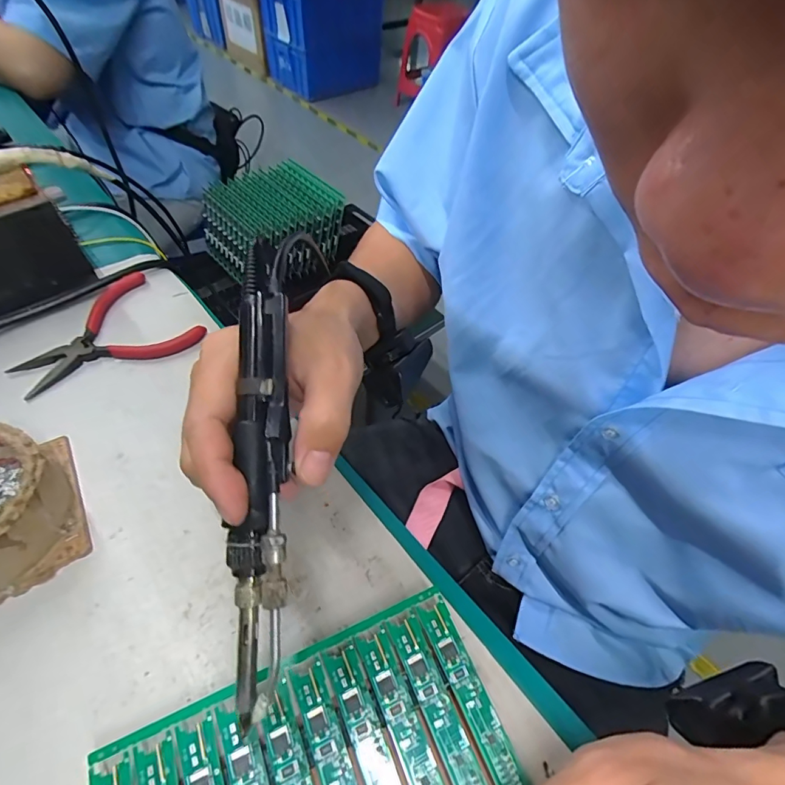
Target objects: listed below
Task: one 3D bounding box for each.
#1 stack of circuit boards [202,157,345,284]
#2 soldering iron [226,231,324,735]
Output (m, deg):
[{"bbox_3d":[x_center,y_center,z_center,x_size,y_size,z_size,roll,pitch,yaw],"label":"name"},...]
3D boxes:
[{"bbox_3d":[-0.209,-0.298,0.796,0.206,0.110,0.164,-37,63,-28],"label":"stack of circuit boards"},{"bbox_3d":[-0.055,0.030,0.195,0.028,0.016,0.204,0,82,-1],"label":"soldering iron"}]

